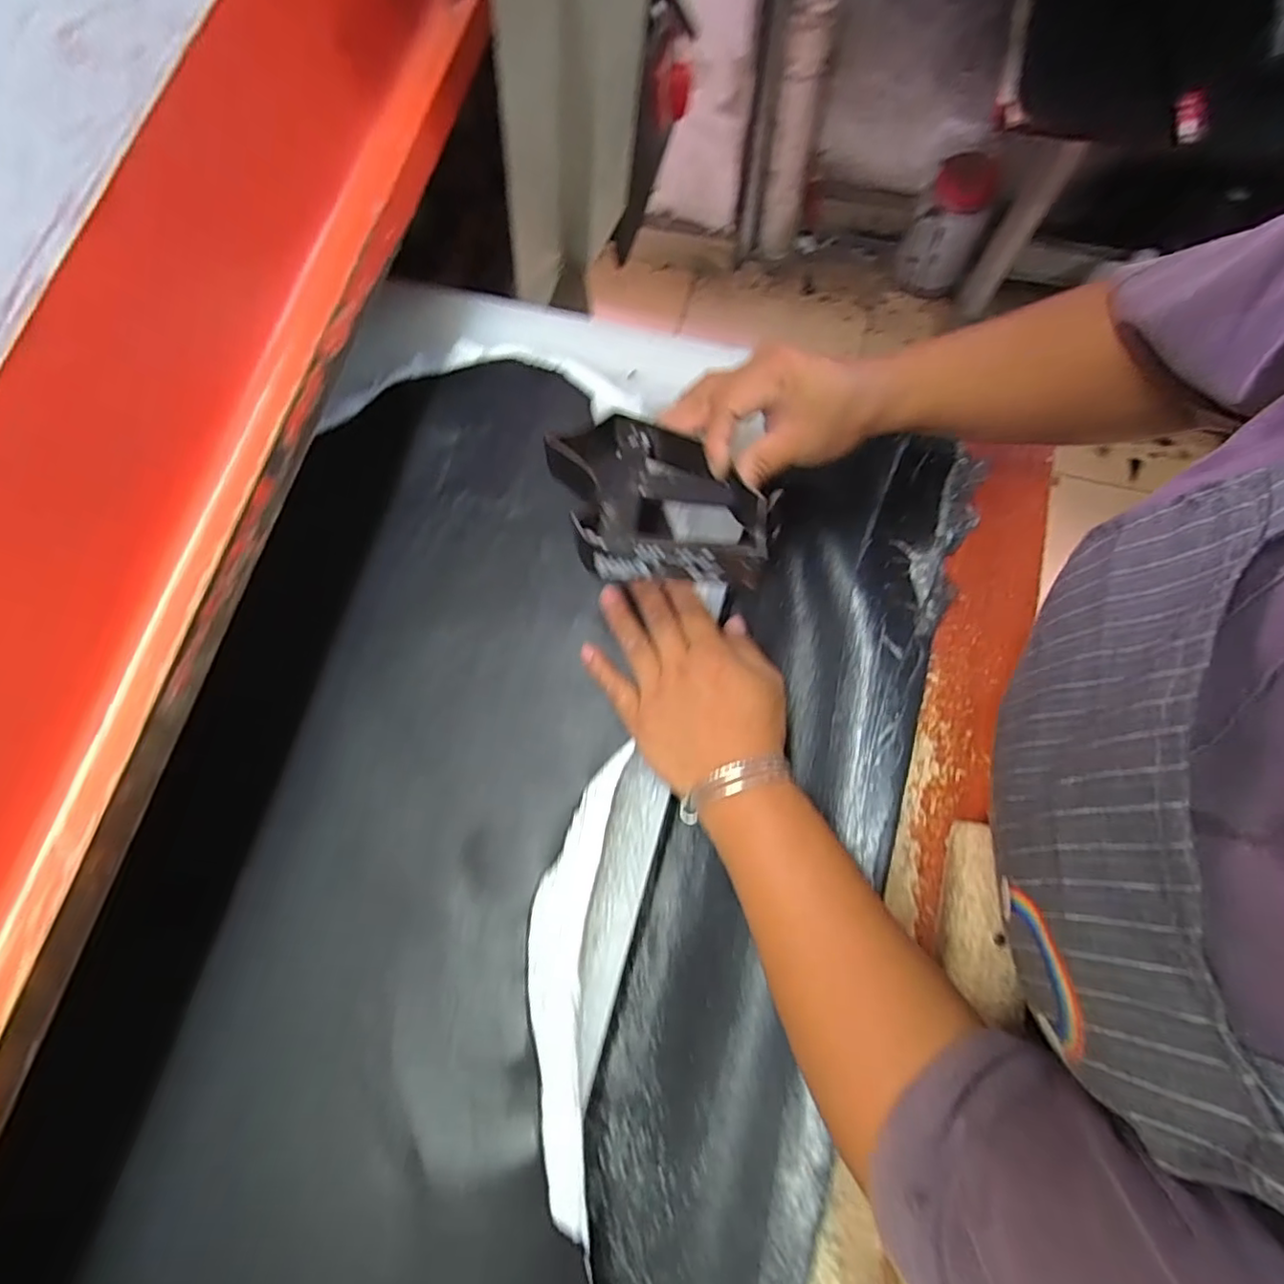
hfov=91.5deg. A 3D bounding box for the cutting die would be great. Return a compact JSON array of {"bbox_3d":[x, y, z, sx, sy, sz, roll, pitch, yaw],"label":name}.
[{"bbox_3d":[0.010,-0.085,0.374,0.134,0.053,0.107,12,75,3],"label":"cutting die"}]

